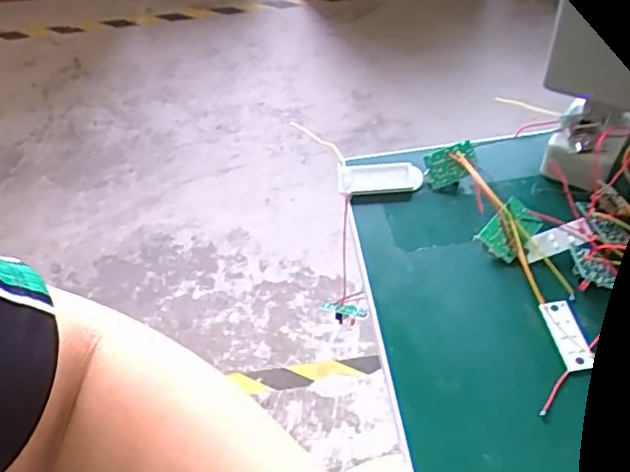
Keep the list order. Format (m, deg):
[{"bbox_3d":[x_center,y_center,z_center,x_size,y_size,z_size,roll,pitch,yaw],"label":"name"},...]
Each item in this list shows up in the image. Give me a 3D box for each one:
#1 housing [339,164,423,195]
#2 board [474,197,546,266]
[{"bbox_3d":[0.046,-0.040,0.464,0.057,0.014,0.022,-2,49,1],"label":"housing"},{"bbox_3d":[0.124,-0.004,0.418,0.026,0.005,0.037,41,88,6],"label":"board"}]

